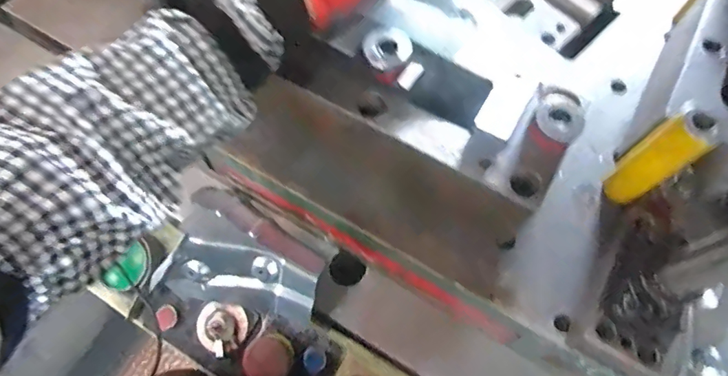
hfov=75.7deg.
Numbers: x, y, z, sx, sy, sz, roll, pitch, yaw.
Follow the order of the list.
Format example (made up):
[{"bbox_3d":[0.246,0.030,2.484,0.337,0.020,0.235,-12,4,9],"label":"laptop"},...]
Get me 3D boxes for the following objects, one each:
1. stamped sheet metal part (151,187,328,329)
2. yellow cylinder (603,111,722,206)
[{"bbox_3d":[-0.152,0.099,0.608,0.200,0.077,0.144,24,69,9],"label":"stamped sheet metal part"},{"bbox_3d":[0.294,-0.028,0.475,0.040,0.138,0.045,-33,72,-13],"label":"yellow cylinder"}]

